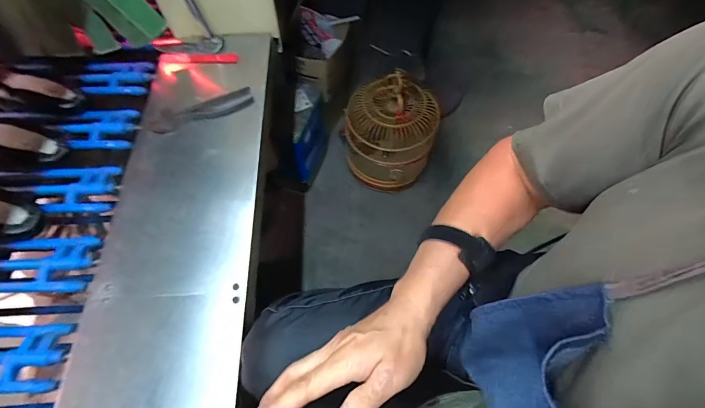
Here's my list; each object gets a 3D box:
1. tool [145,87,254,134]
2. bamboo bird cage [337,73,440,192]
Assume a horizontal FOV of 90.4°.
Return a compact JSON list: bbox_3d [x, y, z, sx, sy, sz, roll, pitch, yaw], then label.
[{"bbox_3d":[-0.293,-0.182,0.681,0.199,0.012,0.054,-24,66,-13],"label":"tool"},{"bbox_3d":[0.147,-0.262,1.309,0.338,0.379,0.266,-3,63,-3],"label":"bamboo bird cage"}]

